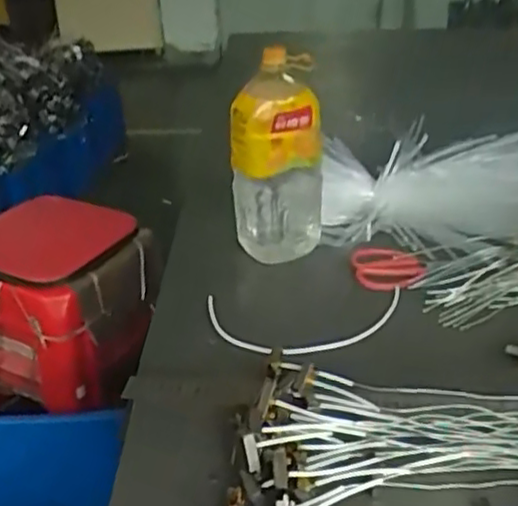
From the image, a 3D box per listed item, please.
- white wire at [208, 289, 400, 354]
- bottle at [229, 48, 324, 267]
[{"bbox_3d":[0.069,0.086,0.871,0.261,0.015,0.128,-6,29,-6],"label":"white wire"},{"bbox_3d":[0.022,-0.121,0.949,0.125,0.283,0.110,0,29,5],"label":"bottle"}]

